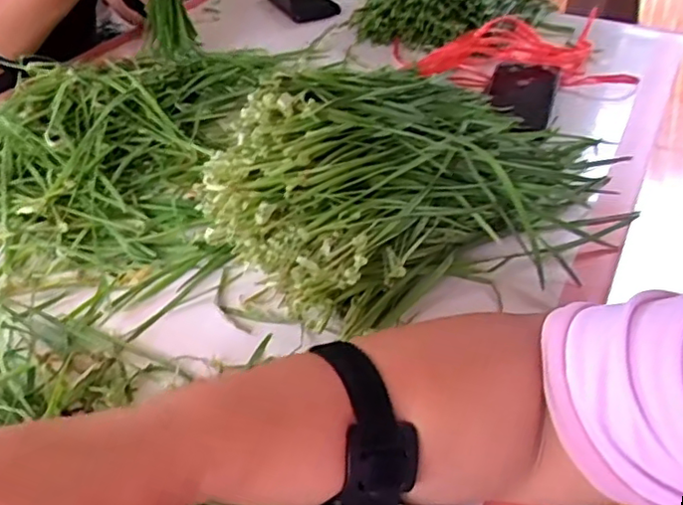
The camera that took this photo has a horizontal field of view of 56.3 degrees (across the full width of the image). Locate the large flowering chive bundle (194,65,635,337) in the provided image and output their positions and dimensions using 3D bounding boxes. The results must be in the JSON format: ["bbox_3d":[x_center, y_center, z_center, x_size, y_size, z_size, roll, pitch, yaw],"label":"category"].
[{"bbox_3d":[0.089,-0.081,0.537,0.379,0.142,0.178,-24,43,-23],"label":"large flowering chive bundle"}]

